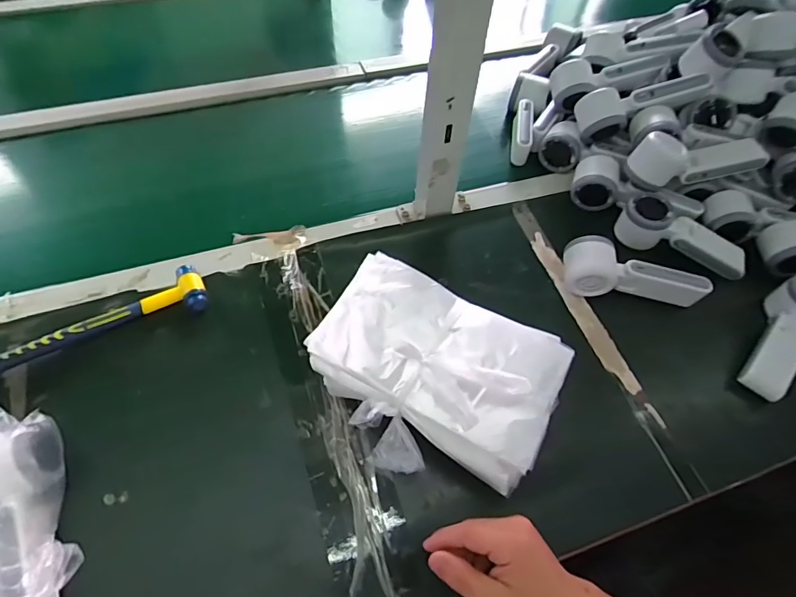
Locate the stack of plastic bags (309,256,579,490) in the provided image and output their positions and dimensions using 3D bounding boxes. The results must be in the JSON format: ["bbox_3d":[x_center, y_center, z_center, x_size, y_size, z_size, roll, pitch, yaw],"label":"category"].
[{"bbox_3d":[0.036,0.076,0.472,0.235,0.073,0.182,22,60,10],"label":"stack of plastic bags"}]

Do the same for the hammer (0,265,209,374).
[{"bbox_3d":[-0.332,0.031,0.508,0.241,0.023,0.061,-23,62,-16],"label":"hammer"}]

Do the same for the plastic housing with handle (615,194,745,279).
[{"bbox_3d":[0.358,-0.073,0.588,0.160,0.053,0.059,31,62,15],"label":"plastic housing with handle"}]

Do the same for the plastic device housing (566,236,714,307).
[{"bbox_3d":[0.278,-0.021,0.552,0.164,0.051,0.053,17,59,7],"label":"plastic device housing"}]

